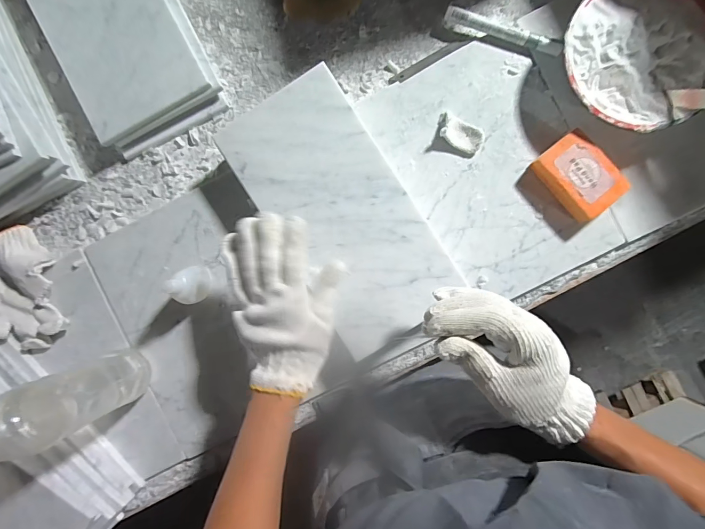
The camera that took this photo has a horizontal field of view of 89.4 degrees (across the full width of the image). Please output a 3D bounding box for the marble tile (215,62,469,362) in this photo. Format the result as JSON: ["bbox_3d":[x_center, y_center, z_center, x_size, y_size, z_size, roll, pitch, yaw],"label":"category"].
[{"bbox_3d":[-0.012,-0.059,0.397,0.149,0.010,0.296,-33,88,2],"label":"marble tile"}]

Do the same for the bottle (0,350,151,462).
[{"bbox_3d":[-0.285,0.138,0.357,0.070,0.204,0.063,-28,87,3],"label":"bottle"}]

